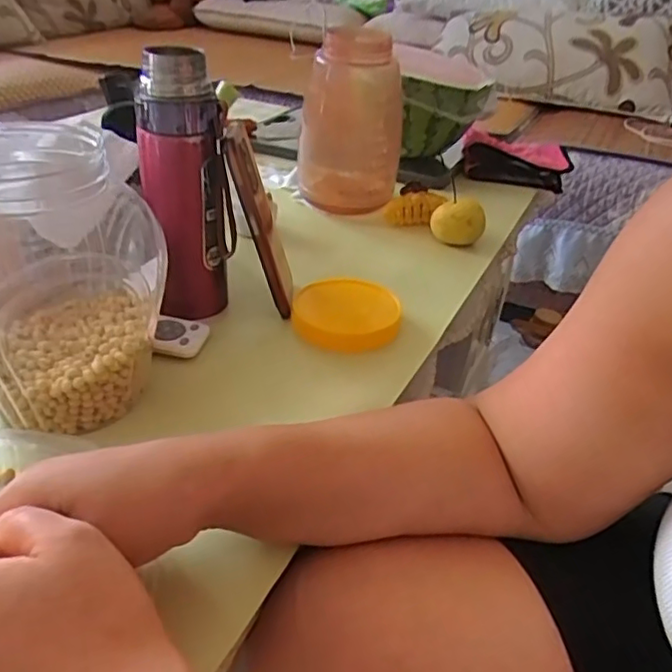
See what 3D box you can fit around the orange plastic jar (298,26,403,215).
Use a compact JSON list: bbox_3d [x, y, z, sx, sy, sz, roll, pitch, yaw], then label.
[{"bbox_3d":[0.018,-0.264,0.780,0.119,0.196,0.129,3,32,-3],"label":"orange plastic jar"}]

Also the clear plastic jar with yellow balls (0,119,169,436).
[{"bbox_3d":[-0.199,-0.037,0.432,0.142,0.186,0.155,4,32,-2],"label":"clear plastic jar with yellow balls"}]

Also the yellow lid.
[{"bbox_3d":[0.008,-0.023,0.563,0.095,0.018,0.094,-1,32,-10],"label":"yellow lid"}]

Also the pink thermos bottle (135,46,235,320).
[{"bbox_3d":[-0.126,-0.117,0.529,0.069,0.233,0.058,-5,33,-16],"label":"pink thermos bottle"}]

